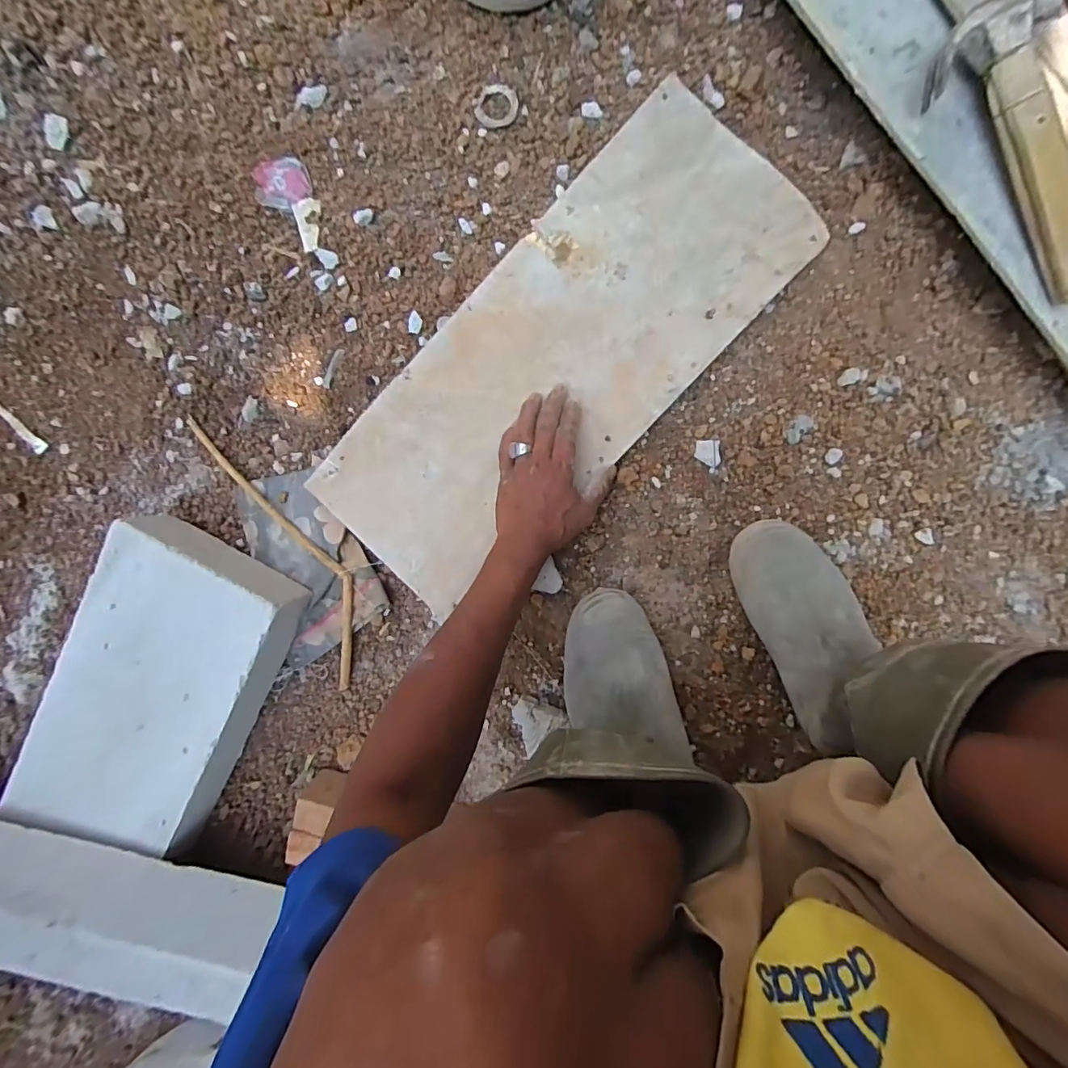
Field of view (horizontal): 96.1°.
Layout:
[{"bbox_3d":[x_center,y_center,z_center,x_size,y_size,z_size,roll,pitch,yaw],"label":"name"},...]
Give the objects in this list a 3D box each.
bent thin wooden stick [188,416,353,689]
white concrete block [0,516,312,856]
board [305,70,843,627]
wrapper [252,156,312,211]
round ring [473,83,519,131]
[{"bbox_3d":[-0.286,0.009,0.569,0.084,0.014,0.364,-28,93,7],"label":"bent thin wooden stick"},{"bbox_3d":[-0.429,0.182,0.554,0.200,0.094,0.362,27,97,2],"label":"white concrete block"},{"bbox_3d":[0.022,-0.184,0.510,0.564,0.016,0.231,-43,91,3],"label":"board"},{"bbox_3d":[-0.281,-0.394,0.536,0.059,0.015,0.053,4,96,4],"label":"wrapper"},{"bbox_3d":[-0.039,-0.454,0.510,0.044,0.004,0.045,0,95,5],"label":"round ring"}]

